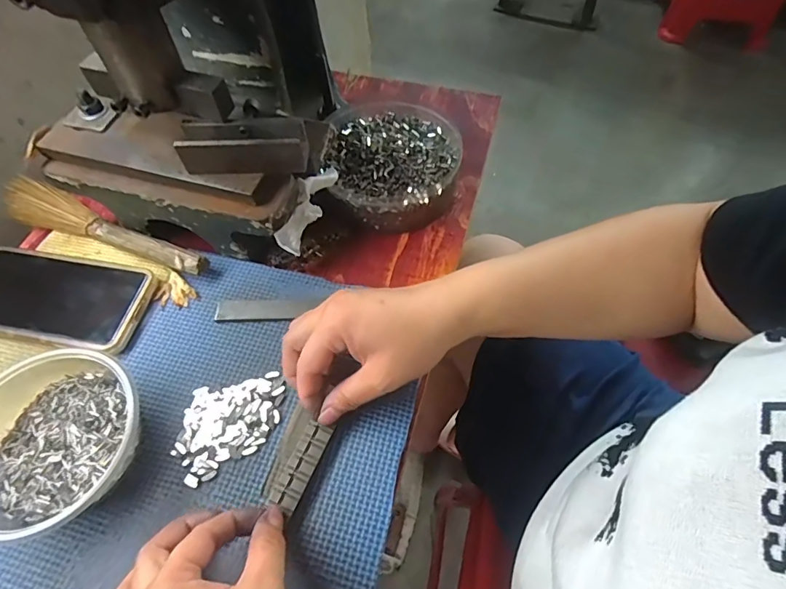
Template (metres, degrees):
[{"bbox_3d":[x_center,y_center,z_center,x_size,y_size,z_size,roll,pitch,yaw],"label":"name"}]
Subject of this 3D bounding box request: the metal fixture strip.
[{"bbox_3d":[-0.060,0.113,0.304,0.019,0.005,0.058,21,61,14],"label":"metal fixture strip"}]

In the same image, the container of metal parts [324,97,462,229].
[{"bbox_3d":[0.000,-0.129,0.441,0.126,0.044,0.147,-2,58,0],"label":"container of metal parts"}]

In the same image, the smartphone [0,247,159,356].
[{"bbox_3d":[-0.280,0.003,0.377,0.157,0.012,0.075,8,59,7],"label":"smartphone"}]

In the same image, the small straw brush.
[{"bbox_3d":[-0.264,-0.059,0.407,0.229,0.019,0.037,23,62,15],"label":"small straw brush"}]

